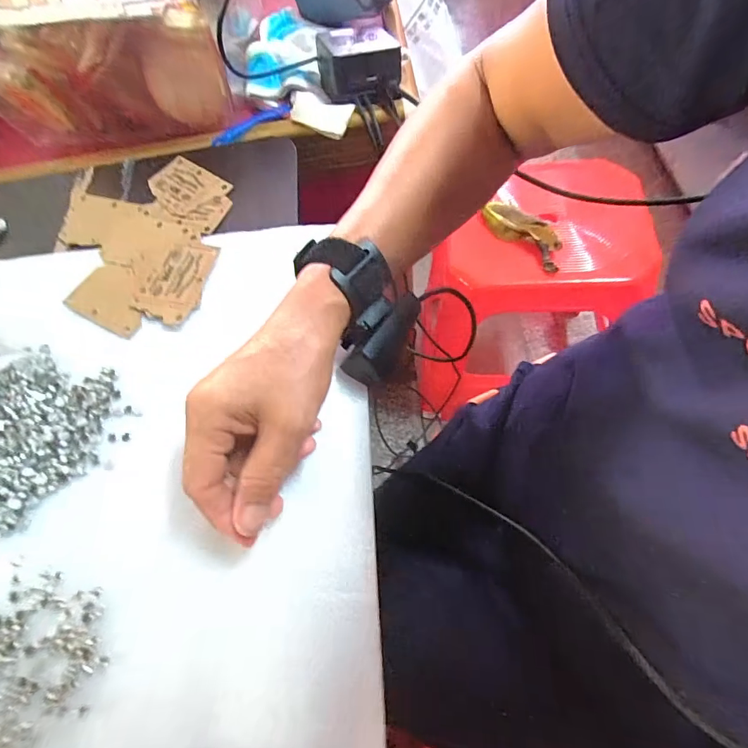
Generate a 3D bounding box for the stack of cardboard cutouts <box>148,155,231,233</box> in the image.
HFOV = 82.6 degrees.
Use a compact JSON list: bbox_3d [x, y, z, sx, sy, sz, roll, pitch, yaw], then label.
[{"bbox_3d":[-0.173,-0.168,0.397,0.103,0.008,0.058,36,69,20],"label":"stack of cardboard cutouts"}]

